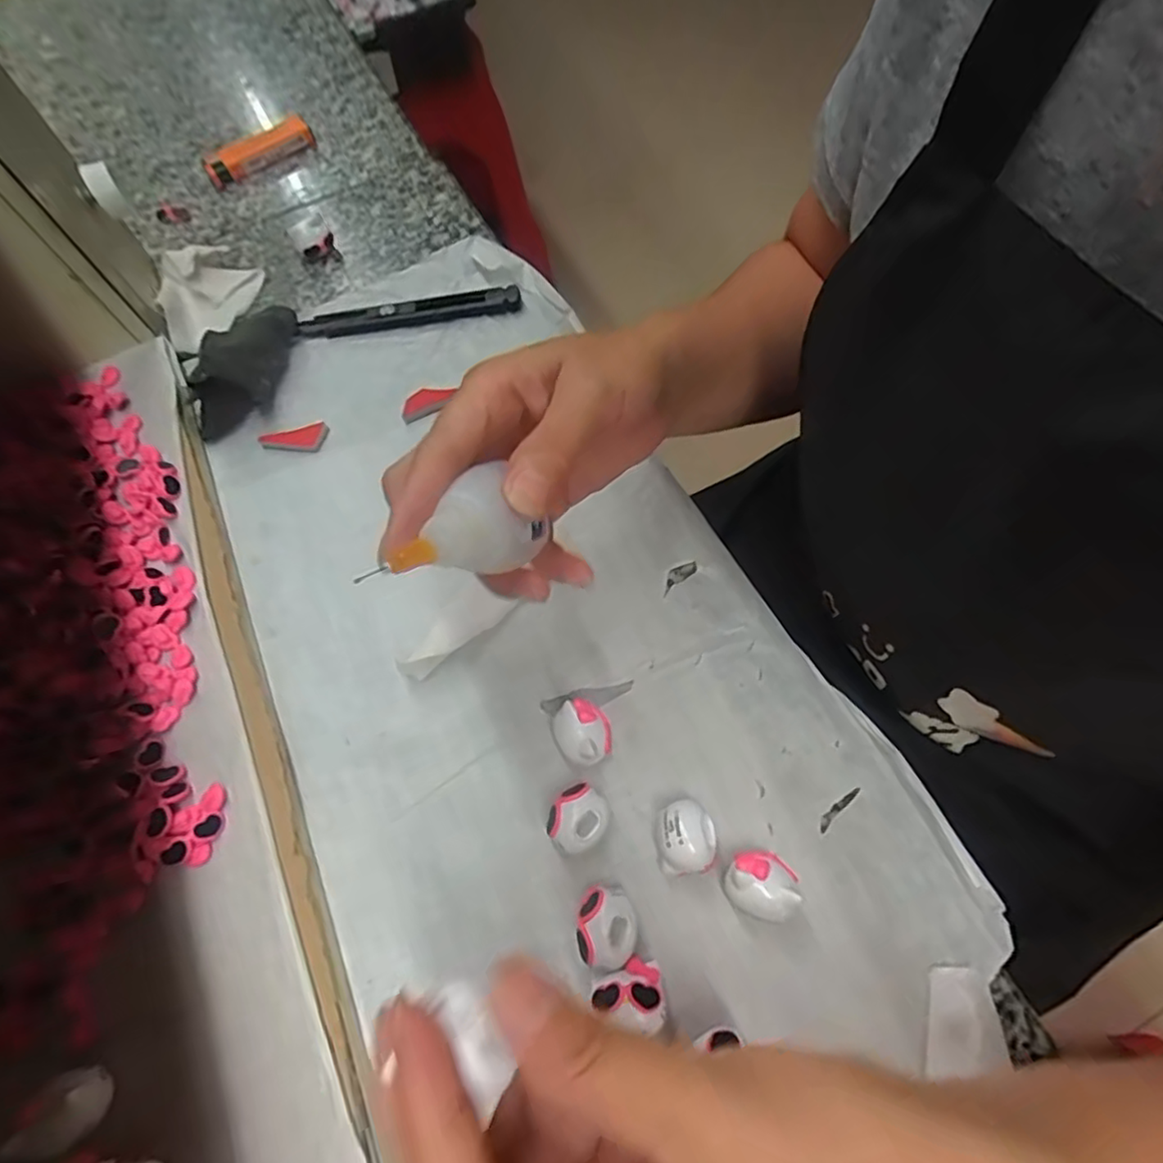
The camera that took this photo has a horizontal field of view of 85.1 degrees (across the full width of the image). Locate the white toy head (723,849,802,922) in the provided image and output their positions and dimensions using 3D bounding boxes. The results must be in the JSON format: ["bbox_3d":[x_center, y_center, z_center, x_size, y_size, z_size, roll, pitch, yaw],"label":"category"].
[{"bbox_3d":[0.065,0.112,0.232,0.023,0.019,0.024,-1,65,3],"label":"white toy head"}]

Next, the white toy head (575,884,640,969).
[{"bbox_3d":[0.009,0.124,0.229,0.021,0.020,0.025,0,65,4],"label":"white toy head"}]

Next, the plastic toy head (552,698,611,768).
[{"bbox_3d":[0.001,0.062,0.258,0.022,0.020,0.025,-29,66,-10],"label":"plastic toy head"}]

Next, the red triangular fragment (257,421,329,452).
[{"bbox_3d":[-0.156,-0.076,0.342,0.037,0.005,0.017,-12,64,-2],"label":"red triangular fragment"}]

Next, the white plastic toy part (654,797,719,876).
[{"bbox_3d":[0.039,0.098,0.240,0.023,0.020,0.025,-1,65,3],"label":"white plastic toy part"}]

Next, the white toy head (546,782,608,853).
[{"bbox_3d":[-0.001,0.092,0.245,0.021,0.018,0.024,34,71,18],"label":"white toy head"}]

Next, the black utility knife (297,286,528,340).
[{"bbox_3d":[-0.101,-0.157,0.373,0.129,0.009,0.018,-7,64,0],"label":"black utility knife"}]

